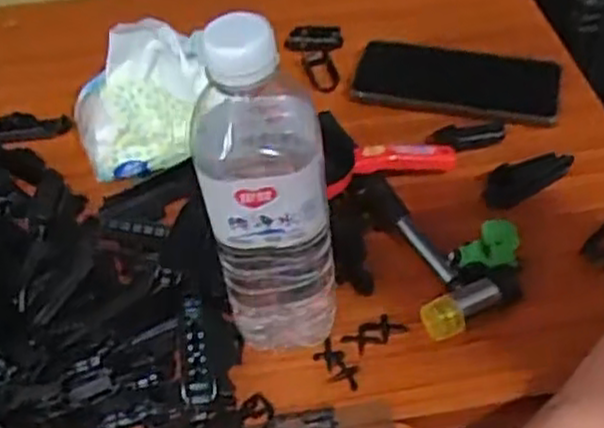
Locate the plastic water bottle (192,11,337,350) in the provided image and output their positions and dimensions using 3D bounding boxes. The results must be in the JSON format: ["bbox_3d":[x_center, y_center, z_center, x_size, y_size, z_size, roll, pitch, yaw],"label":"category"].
[{"bbox_3d":[-0.018,-0.010,0.403,0.067,0.207,0.060,-6,47,-2],"label":"plastic water bottle"}]

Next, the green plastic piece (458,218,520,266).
[{"bbox_3d":[0.119,0.021,0.483,0.036,0.043,0.011,4,47,7],"label":"green plastic piece"}]

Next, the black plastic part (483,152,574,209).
[{"bbox_3d":[0.157,-0.027,0.540,0.073,0.009,0.027,-26,51,-20],"label":"black plastic part"}]

